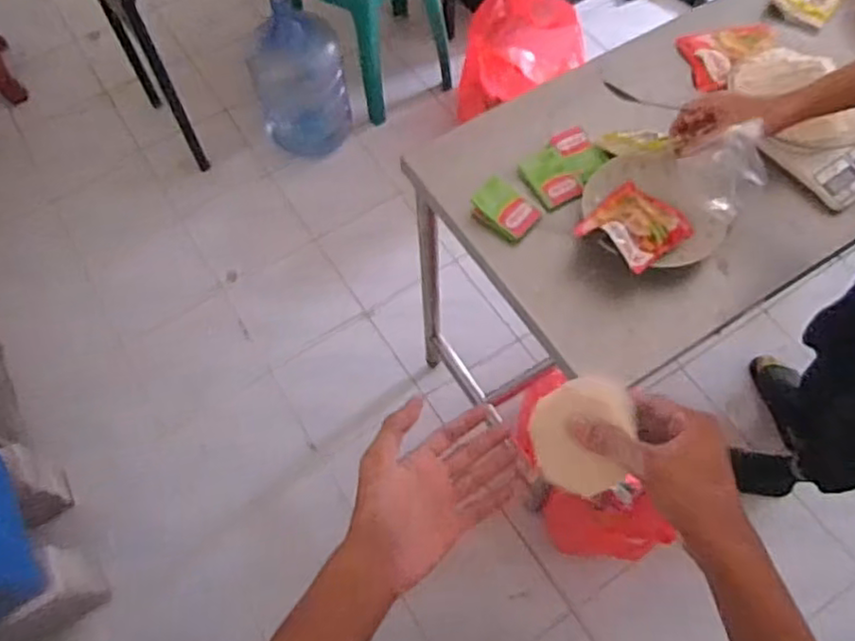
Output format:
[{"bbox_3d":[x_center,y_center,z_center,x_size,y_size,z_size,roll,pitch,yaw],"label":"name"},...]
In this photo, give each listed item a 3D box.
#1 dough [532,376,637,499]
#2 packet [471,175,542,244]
[{"bbox_3d":[0.114,0.085,0.497,0.072,0.006,0.086,10,96,23],"label":"dough"},{"bbox_3d":[0.111,-0.162,0.977,0.094,0.022,0.073,40,71,20],"label":"packet"}]

